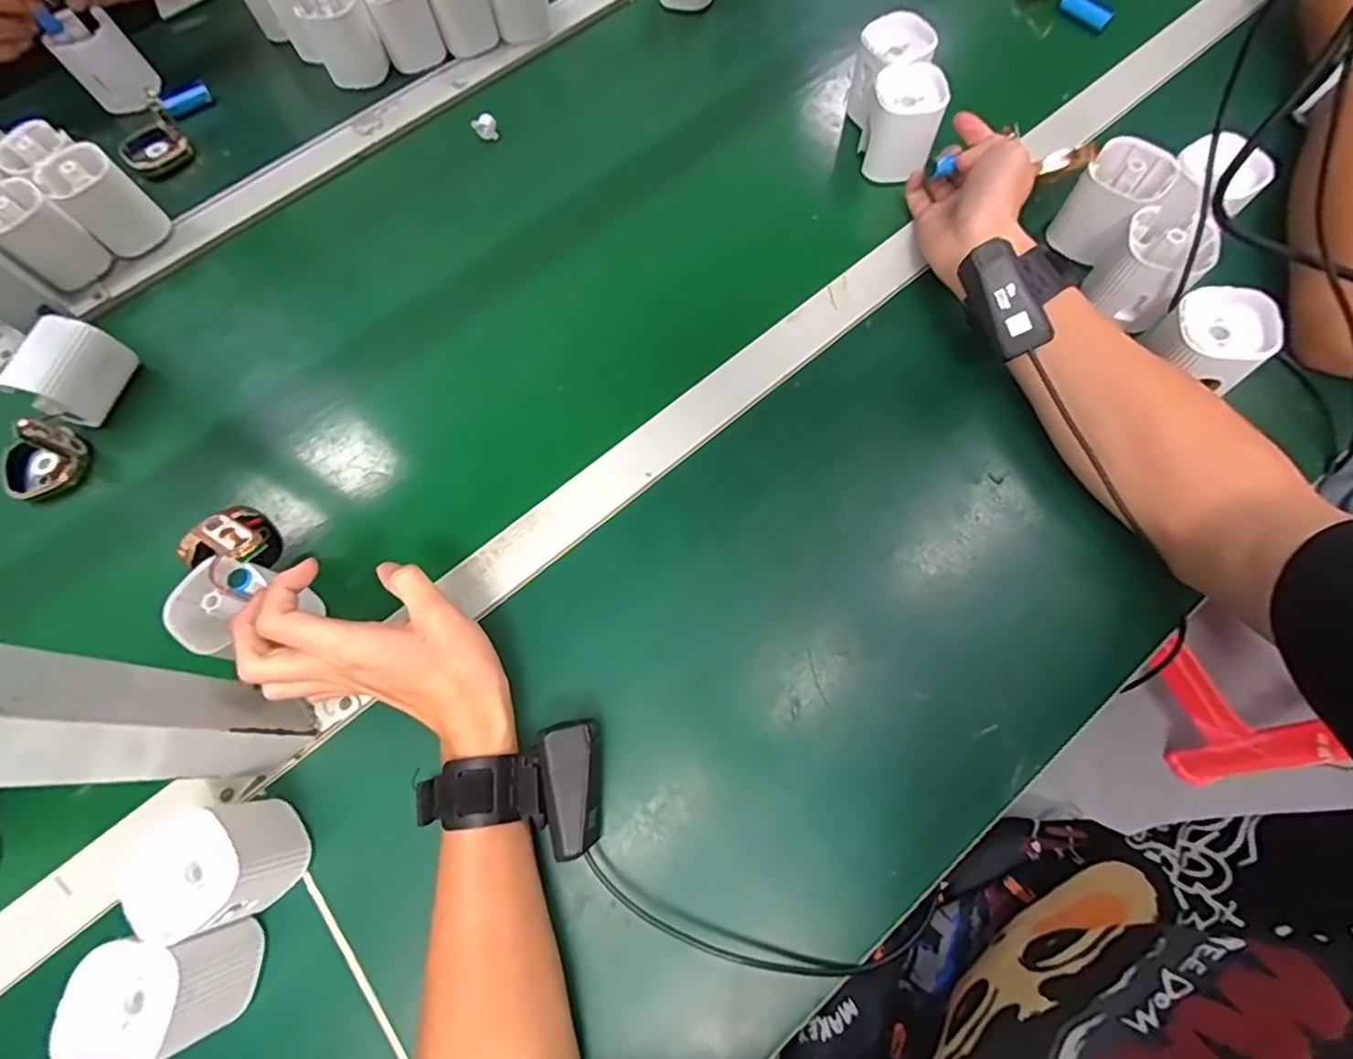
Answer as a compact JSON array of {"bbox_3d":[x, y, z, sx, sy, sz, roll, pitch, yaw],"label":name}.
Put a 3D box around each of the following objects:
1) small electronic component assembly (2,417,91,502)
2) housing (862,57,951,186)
[{"bbox_3d":[-0.481,-0.055,0.453,0.049,0.049,0.057,40,75,16],"label":"small electronic component assembly"},{"bbox_3d":[0.187,-0.335,0.503,0.054,0.066,0.052,15,70,8],"label":"housing"}]

